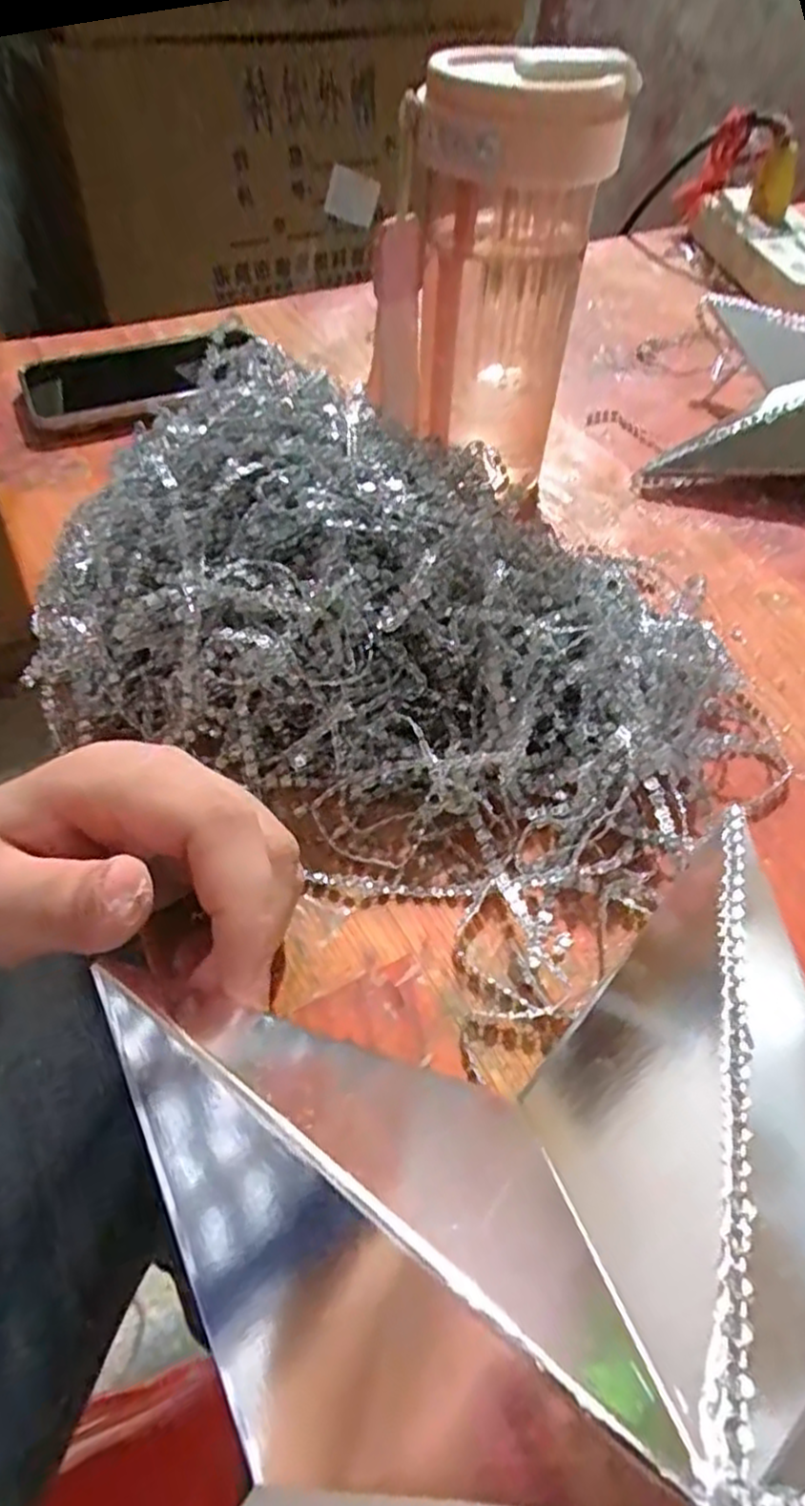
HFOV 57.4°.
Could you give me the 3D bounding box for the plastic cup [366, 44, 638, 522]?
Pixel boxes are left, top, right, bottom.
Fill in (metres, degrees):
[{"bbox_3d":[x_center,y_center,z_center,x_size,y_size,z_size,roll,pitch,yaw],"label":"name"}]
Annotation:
[{"bbox_3d":[0.035,-0.199,0.338,0.084,0.181,0.075,22,54,17],"label":"plastic cup"}]

